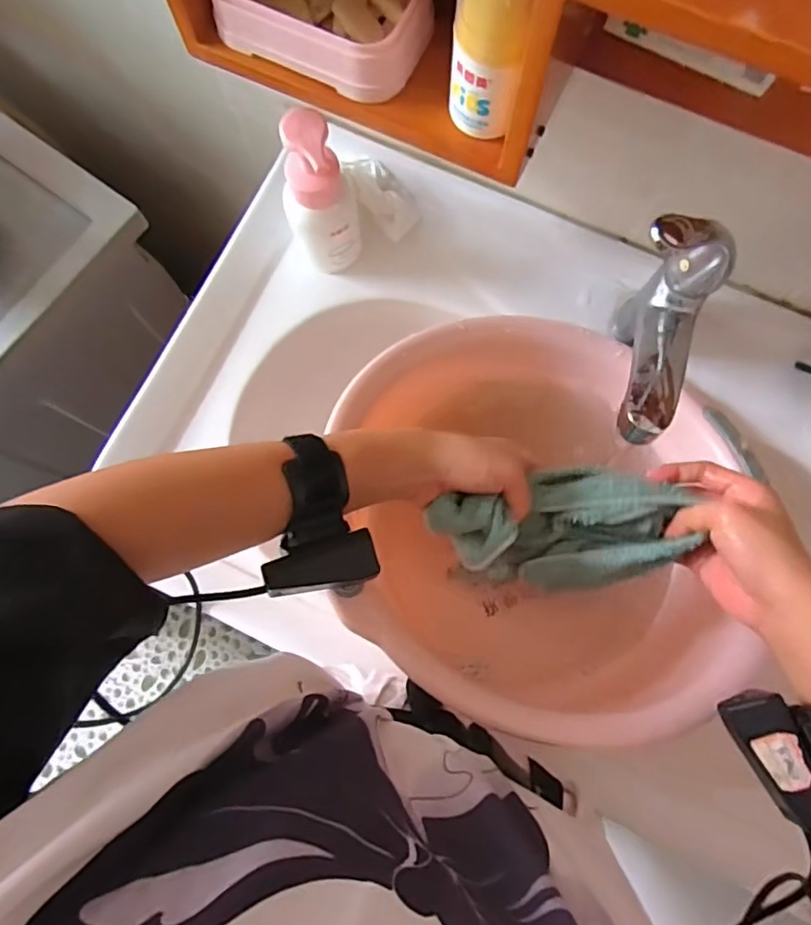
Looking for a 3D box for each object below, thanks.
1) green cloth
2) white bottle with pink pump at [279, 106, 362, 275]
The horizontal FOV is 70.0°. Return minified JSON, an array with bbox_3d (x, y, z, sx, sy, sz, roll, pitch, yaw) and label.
[{"bbox_3d":[0.108,0.048,0.417,0.171,0.052,0.082,-7,81,3],"label":"green cloth"},{"bbox_3d":[-0.075,-0.225,0.501,0.061,0.151,0.049,-25,80,0],"label":"white bottle with pink pump"}]

